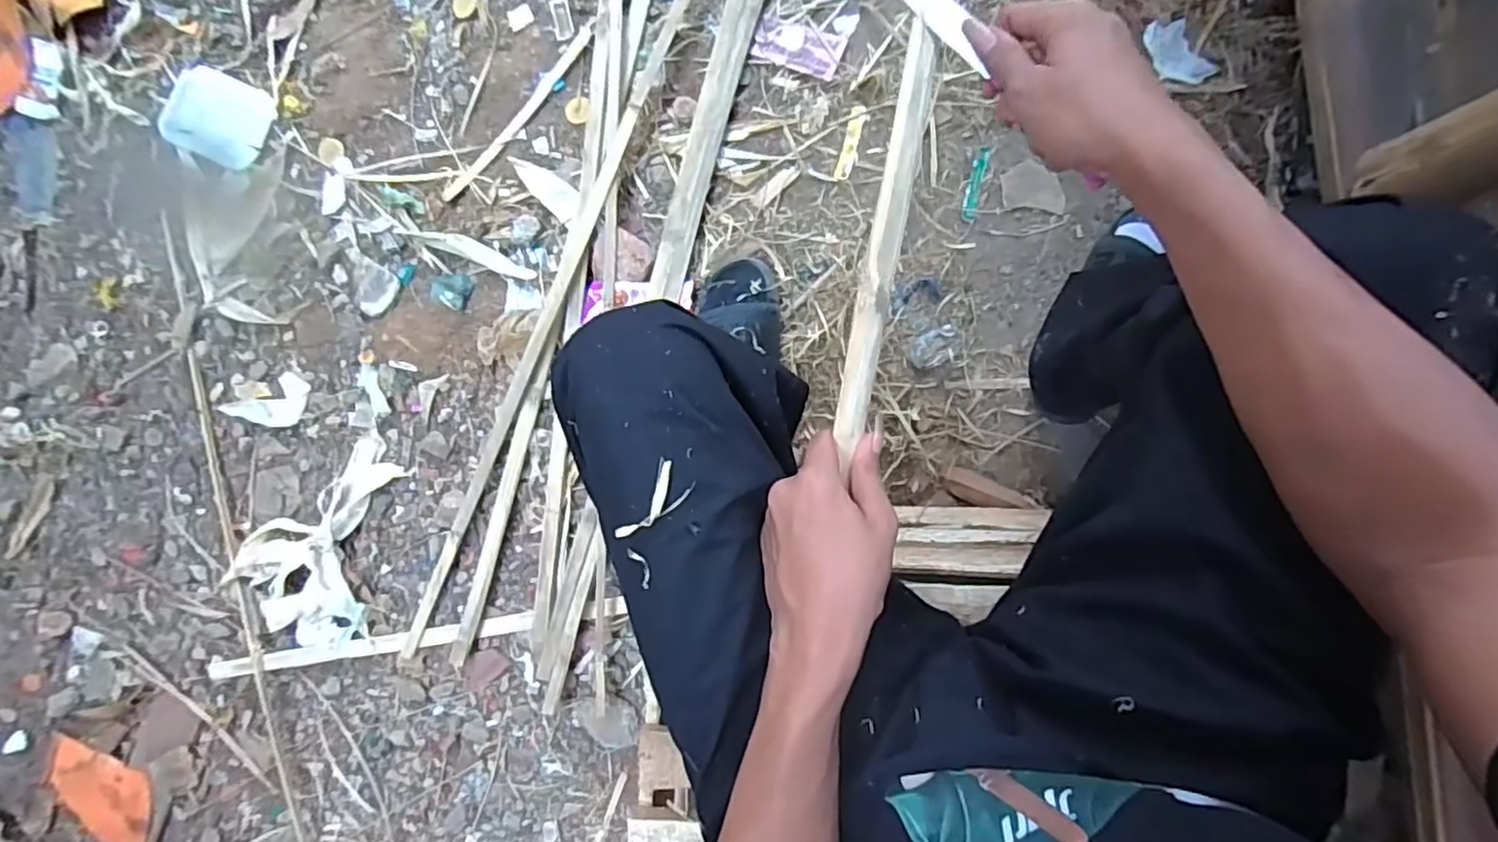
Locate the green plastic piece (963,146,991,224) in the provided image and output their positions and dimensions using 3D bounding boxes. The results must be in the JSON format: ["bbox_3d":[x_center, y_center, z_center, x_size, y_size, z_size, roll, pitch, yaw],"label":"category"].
[{"bbox_3d":[0.284,-0.297,0.831,0.018,0.007,0.092,12,93,6],"label":"green plastic piece"}]

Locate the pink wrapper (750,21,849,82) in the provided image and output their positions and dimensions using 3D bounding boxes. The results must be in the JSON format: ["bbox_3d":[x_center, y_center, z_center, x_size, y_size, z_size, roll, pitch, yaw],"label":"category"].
[{"bbox_3d":[0.065,-0.485,0.858,0.114,0.006,0.056,21,96,7],"label":"pink wrapper"}]

